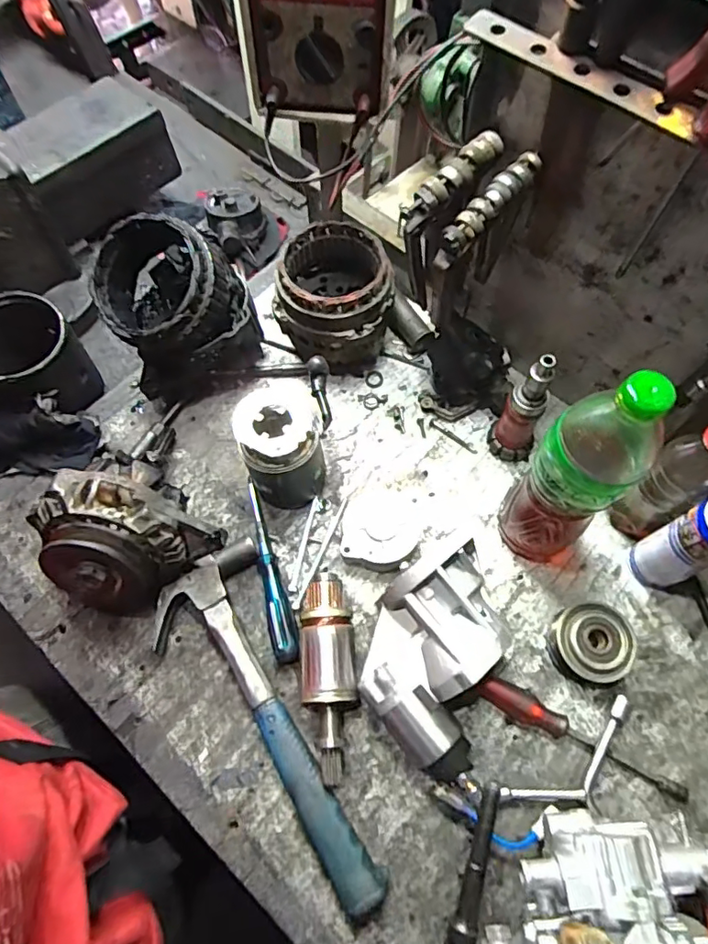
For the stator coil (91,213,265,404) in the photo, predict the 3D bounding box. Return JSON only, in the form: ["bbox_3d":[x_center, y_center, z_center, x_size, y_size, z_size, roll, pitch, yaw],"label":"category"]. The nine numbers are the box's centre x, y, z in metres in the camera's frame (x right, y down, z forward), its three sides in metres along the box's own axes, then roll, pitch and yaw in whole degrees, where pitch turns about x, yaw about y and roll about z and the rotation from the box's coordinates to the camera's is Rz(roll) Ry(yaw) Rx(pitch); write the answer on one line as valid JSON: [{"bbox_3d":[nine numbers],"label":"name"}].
[{"bbox_3d":[-0.187,-0.173,0.609,0.146,0.176,0.124,-24,69,-12],"label":"stator coil"}]

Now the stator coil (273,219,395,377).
[{"bbox_3d":[-0.021,-0.194,0.645,0.130,0.122,0.127,0,67,-2],"label":"stator coil"}]

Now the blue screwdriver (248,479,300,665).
[{"bbox_3d":[-0.085,0.096,0.567,0.024,0.029,0.191,-13,68,-7],"label":"blue screwdriver"}]

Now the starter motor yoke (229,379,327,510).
[{"bbox_3d":[-0.073,-0.022,0.571,0.079,0.122,0.080,1,66,-2],"label":"starter motor yoke"}]

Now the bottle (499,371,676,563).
[{"bbox_3d":[0.187,0.009,0.474,0.064,0.272,0.079,-33,71,-15],"label":"bottle"}]

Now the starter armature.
[{"bbox_3d":[-0.023,0.185,0.512,0.049,0.055,0.175,-4,67,-3],"label":"starter armature"}]

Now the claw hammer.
[{"bbox_3d":[-0.089,0.230,0.501,0.111,0.033,0.328,-22,69,-11],"label":"claw hammer"}]

